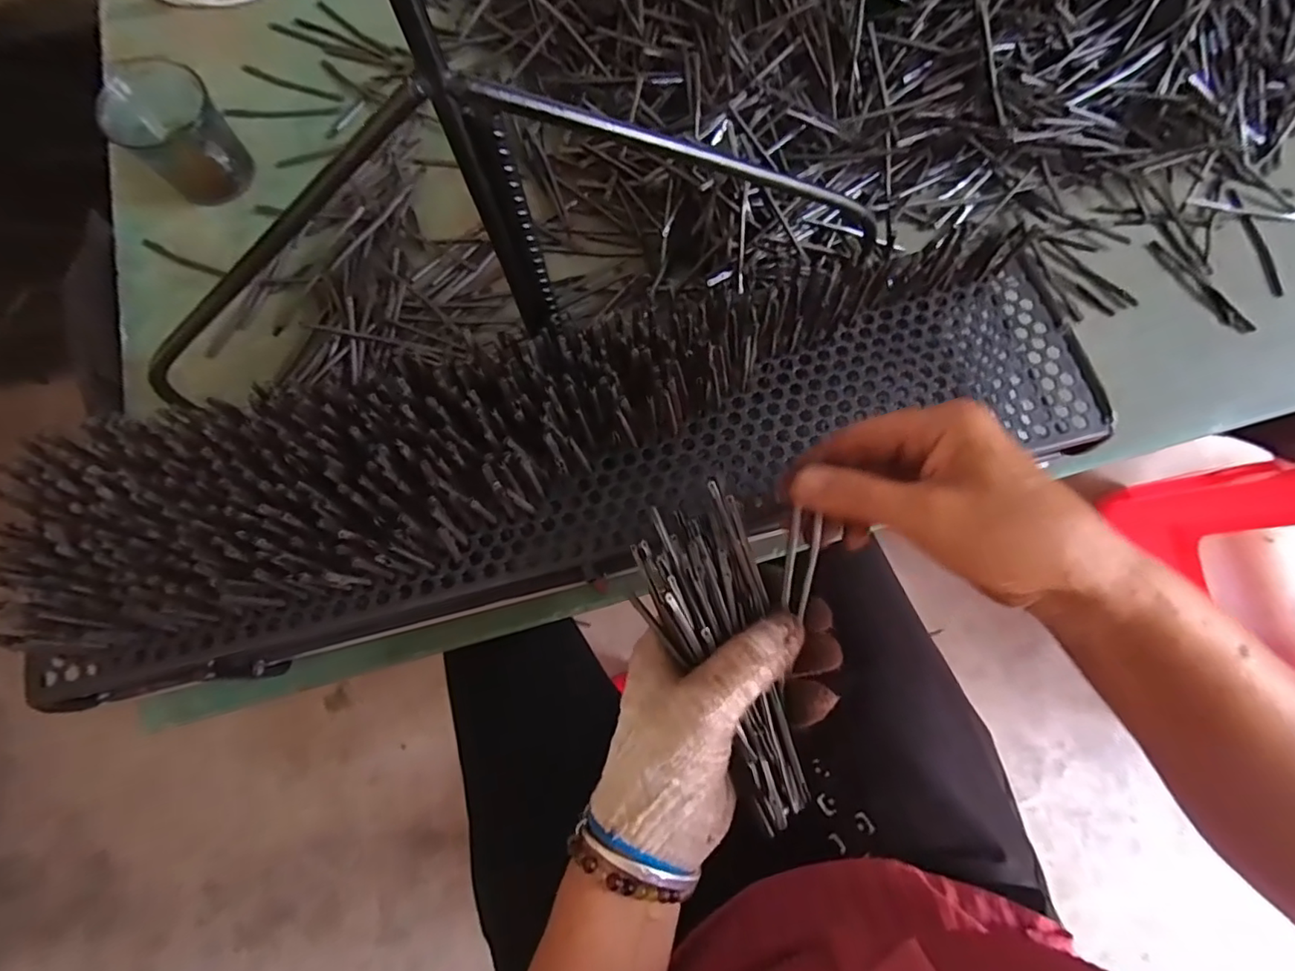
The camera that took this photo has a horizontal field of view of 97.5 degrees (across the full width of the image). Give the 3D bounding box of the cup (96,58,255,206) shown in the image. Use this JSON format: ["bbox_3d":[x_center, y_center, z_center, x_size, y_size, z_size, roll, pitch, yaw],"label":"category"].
[{"bbox_3d":[-0.342,-0.257,0.429,0.087,0.068,0.073,41,80,10],"label":"cup"}]

